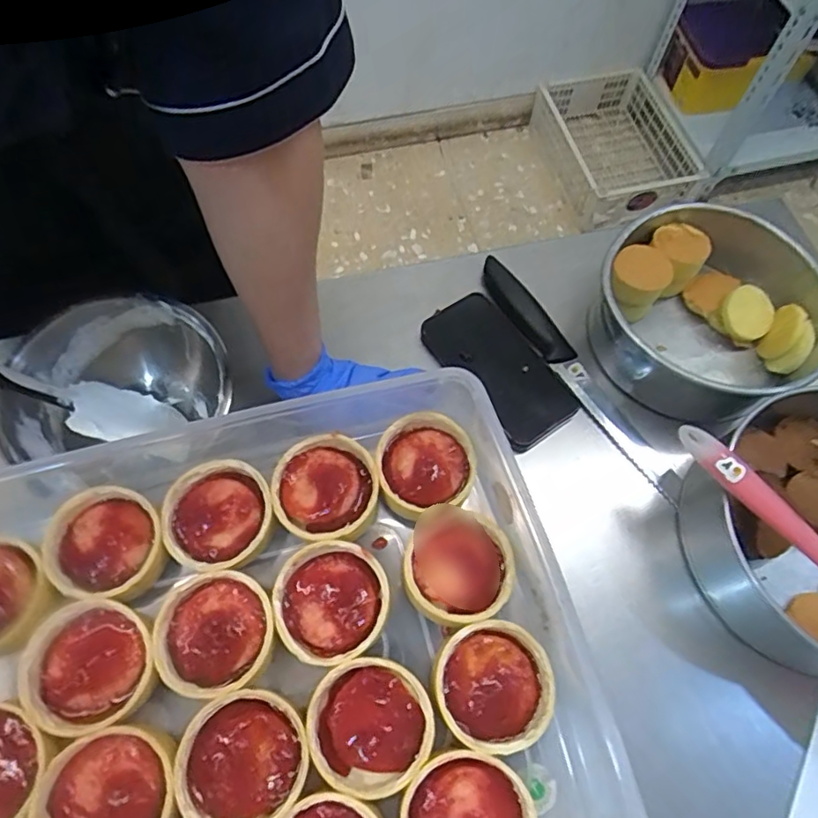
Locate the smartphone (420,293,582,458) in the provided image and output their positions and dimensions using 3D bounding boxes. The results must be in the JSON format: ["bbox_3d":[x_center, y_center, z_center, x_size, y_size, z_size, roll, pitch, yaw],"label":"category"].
[{"bbox_3d":[0.080,-0.038,0.514,0.074,0.014,0.147,-32,69,-15],"label":"smartphone"}]

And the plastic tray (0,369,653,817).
[{"bbox_3d":[-0.096,0.146,0.315,0.370,0.067,0.309,-14,65,-10],"label":"plastic tray"}]

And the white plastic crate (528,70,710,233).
[{"bbox_3d":[0.547,-0.736,1.623,0.330,0.169,0.479,-16,66,-9],"label":"white plastic crate"}]

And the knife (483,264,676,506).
[{"bbox_3d":[0.146,-0.038,0.518,0.031,0.018,0.260,-30,69,-14],"label":"knife"}]

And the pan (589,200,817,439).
[{"bbox_3d":[0.266,-0.086,0.518,0.198,0.072,0.191,-39,71,-18],"label":"pan"}]

